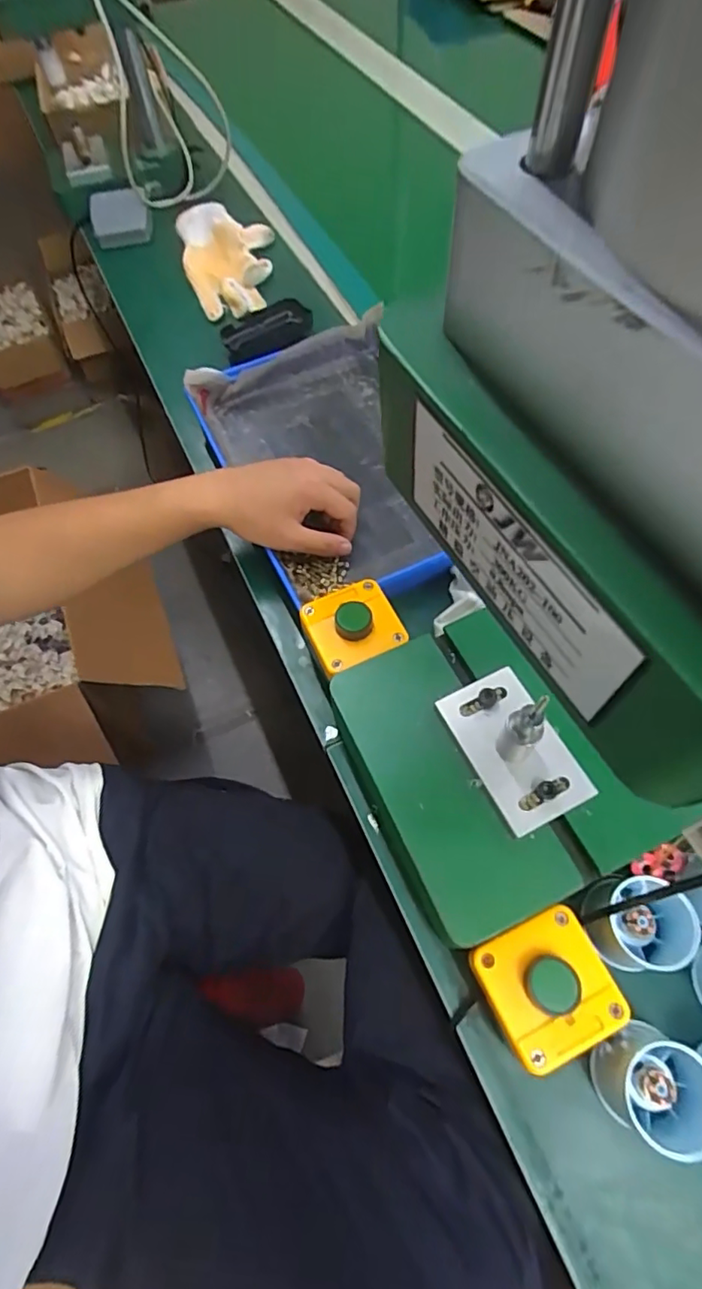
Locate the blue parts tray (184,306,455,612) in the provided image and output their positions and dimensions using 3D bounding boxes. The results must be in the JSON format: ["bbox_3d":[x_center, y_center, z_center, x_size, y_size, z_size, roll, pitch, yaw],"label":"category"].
[{"bbox_3d":[-0.014,-0.185,0.565,0.212,0.042,0.313,-24,64,-8],"label":"blue parts tray"}]

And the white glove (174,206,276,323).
[{"bbox_3d":[-0.158,-0.498,0.734,0.117,0.035,0.214,-13,63,-5],"label":"white glove"}]

